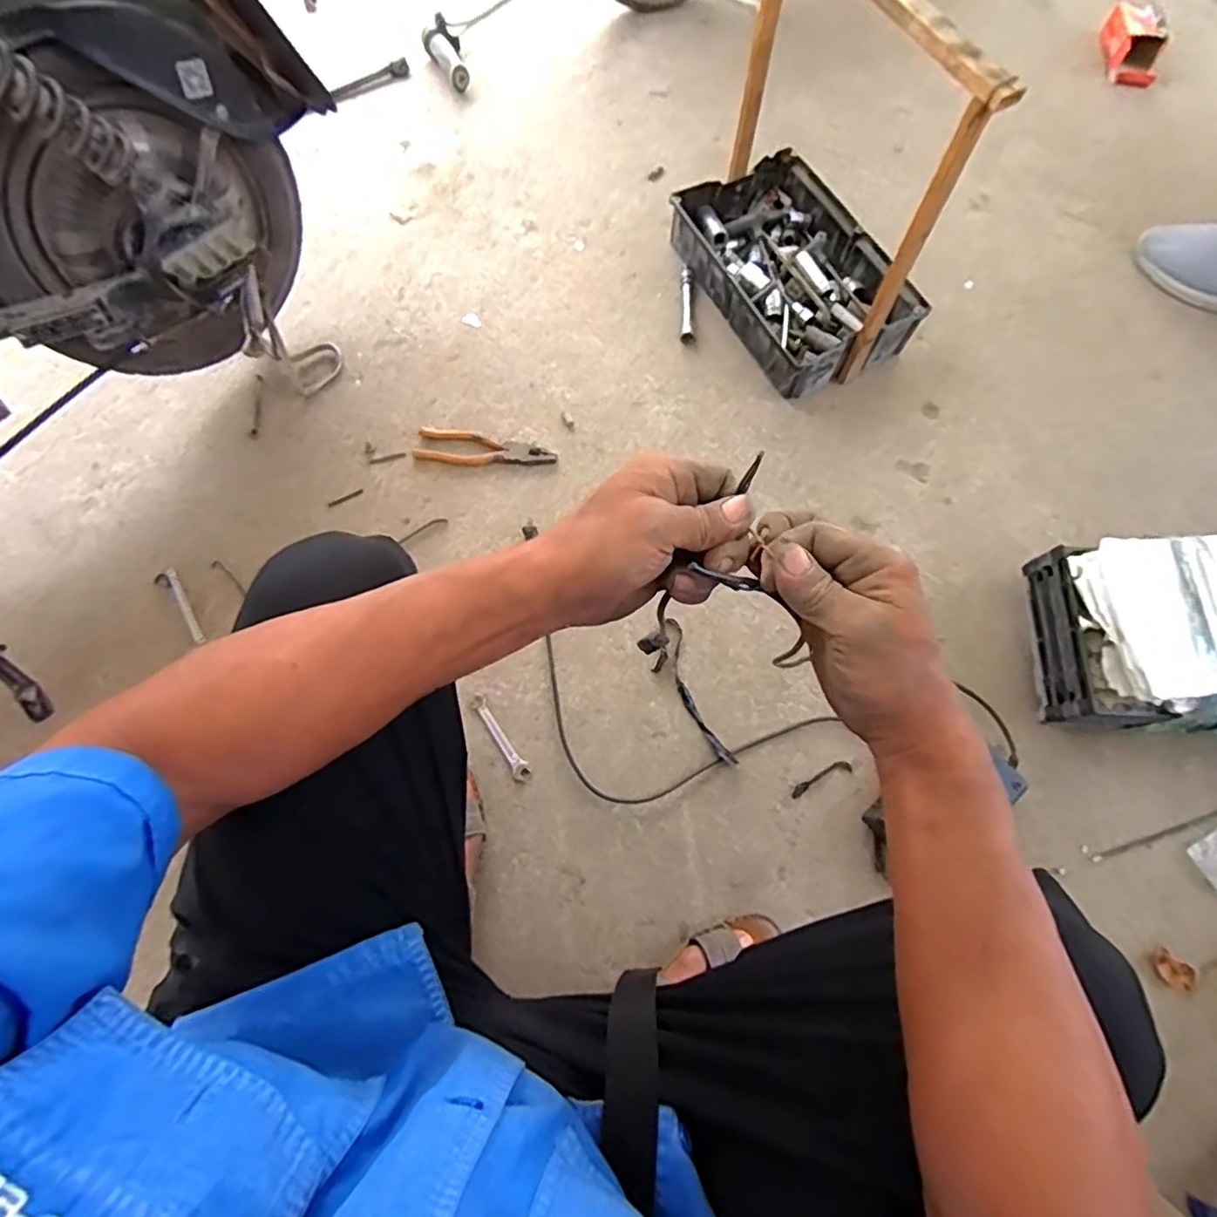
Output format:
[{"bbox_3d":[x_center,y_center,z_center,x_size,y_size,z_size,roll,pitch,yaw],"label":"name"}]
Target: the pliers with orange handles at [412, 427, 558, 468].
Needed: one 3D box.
[{"bbox_3d":[-0.170,-0.221,0.859,0.192,0.010,0.052,6,71,1],"label":"pliers with orange handles"}]

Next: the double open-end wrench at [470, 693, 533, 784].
[{"bbox_3d":[-0.129,0.157,0.743,0.022,0.006,0.116,-32,74,-11],"label":"double open-end wrench"}]

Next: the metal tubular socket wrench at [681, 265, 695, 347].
[{"bbox_3d":[0.122,-0.460,0.937,0.021,0.018,0.131,3,71,0],"label":"metal tubular socket wrench"}]

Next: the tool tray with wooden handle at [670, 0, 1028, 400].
[{"bbox_3d":[0.274,-0.546,0.779,0.243,0.373,0.370,-29,76,-10],"label":"tool tray with wooden handle"}]

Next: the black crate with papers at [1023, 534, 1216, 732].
[{"bbox_3d":[0.672,0.034,0.705,0.318,0.153,0.215,0,71,-1],"label":"black crate with papers"}]

